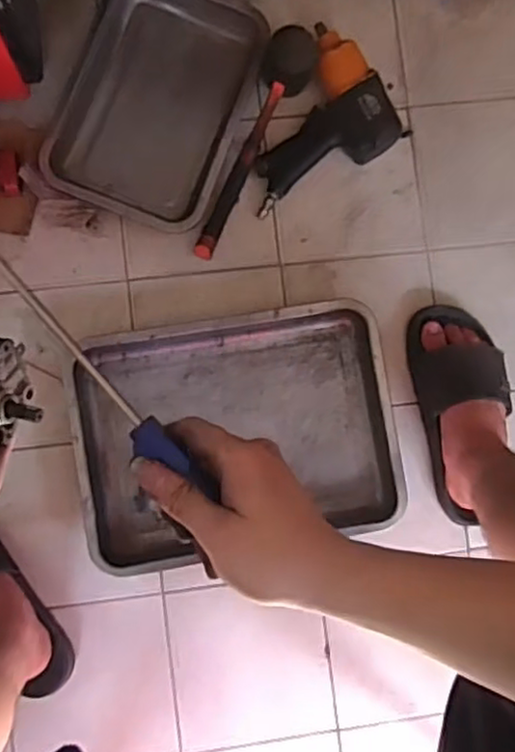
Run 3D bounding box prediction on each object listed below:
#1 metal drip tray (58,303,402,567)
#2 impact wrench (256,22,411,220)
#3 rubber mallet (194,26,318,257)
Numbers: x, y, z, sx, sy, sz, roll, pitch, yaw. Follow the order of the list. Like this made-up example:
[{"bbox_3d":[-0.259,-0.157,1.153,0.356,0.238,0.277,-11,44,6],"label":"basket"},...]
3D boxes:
[{"bbox_3d":[-0.025,0.071,0.856,0.388,0.045,0.287,-9,87,-6],"label":"metal drip tray"},{"bbox_3d":[0.070,-0.315,0.880,0.171,0.065,0.226,45,84,-1],"label":"impact wrench"},{"bbox_3d":[0.002,-0.289,0.853,0.066,0.078,0.307,20,85,-4],"label":"rubber mallet"}]

